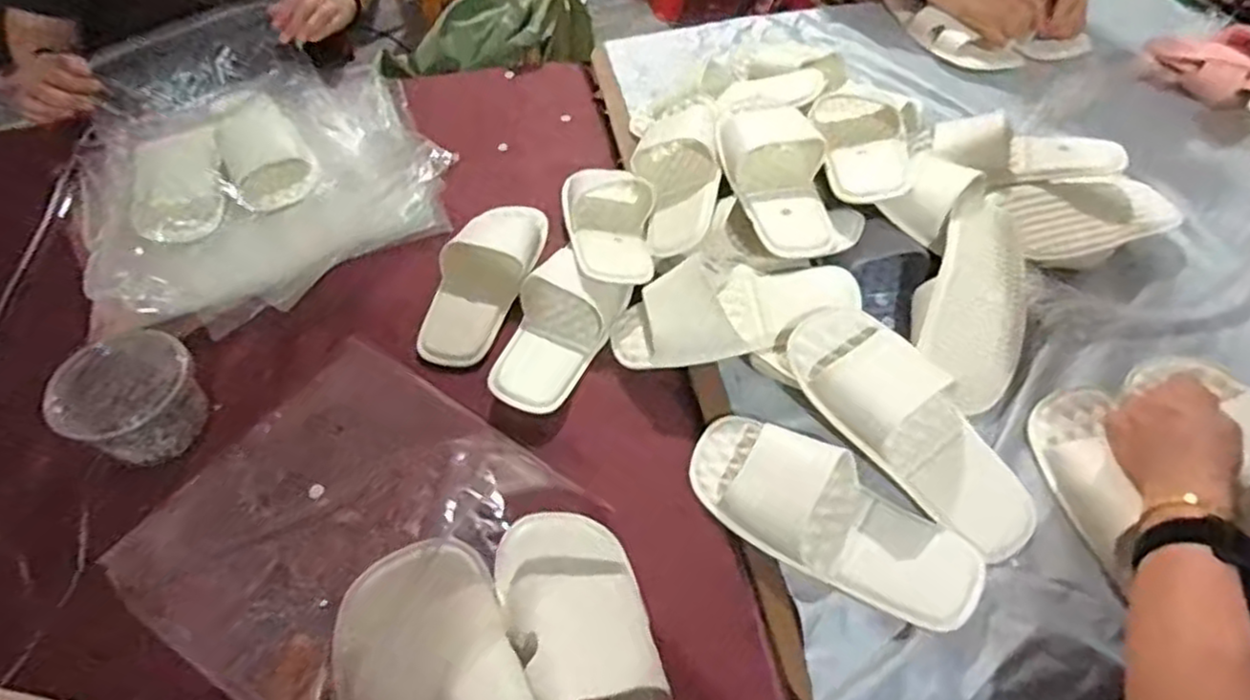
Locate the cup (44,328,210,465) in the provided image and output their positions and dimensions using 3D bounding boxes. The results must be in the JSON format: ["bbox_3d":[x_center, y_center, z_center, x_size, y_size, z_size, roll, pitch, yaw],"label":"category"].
[{"bbox_3d":[-0.445,0.048,0.649,0.089,0.090,0.111,32,60,23],"label":"cup"}]

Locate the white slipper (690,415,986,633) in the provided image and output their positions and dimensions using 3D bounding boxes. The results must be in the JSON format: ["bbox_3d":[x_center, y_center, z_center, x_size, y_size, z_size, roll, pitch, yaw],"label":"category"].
[{"bbox_3d":[0.168,0.135,0.591,0.252,0.055,0.100,30,59,22],"label":"white slipper"}]

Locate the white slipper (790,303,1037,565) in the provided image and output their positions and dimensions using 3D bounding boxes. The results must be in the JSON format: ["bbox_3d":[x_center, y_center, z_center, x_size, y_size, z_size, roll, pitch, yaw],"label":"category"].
[{"bbox_3d":[0.248,0.062,0.602,0.100,0.061,0.253,-36,78,-23],"label":"white slipper"}]

